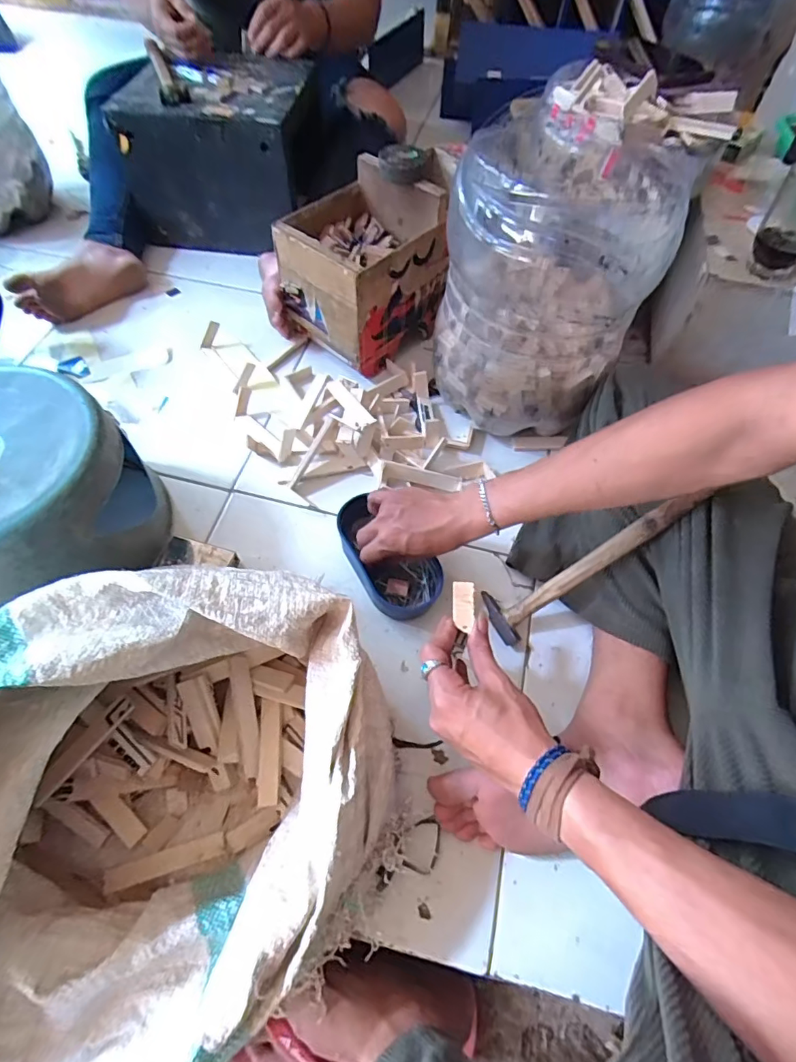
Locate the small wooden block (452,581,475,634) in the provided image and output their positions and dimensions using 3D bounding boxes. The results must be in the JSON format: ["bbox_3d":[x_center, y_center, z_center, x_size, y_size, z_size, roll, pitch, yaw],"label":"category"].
[{"bbox_3d":[0.061,0.069,0.458,0.020,0.004,0.048,3,62,-1],"label":"small wooden block"}]

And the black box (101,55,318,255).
[{"bbox_3d":[-0.290,-0.632,0.842,0.266,0.206,0.217,9,59,3],"label":"black box"}]

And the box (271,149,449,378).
[{"bbox_3d":[-0.053,-0.367,0.707,0.158,0.193,0.168,36,64,18],"label":"box"}]

